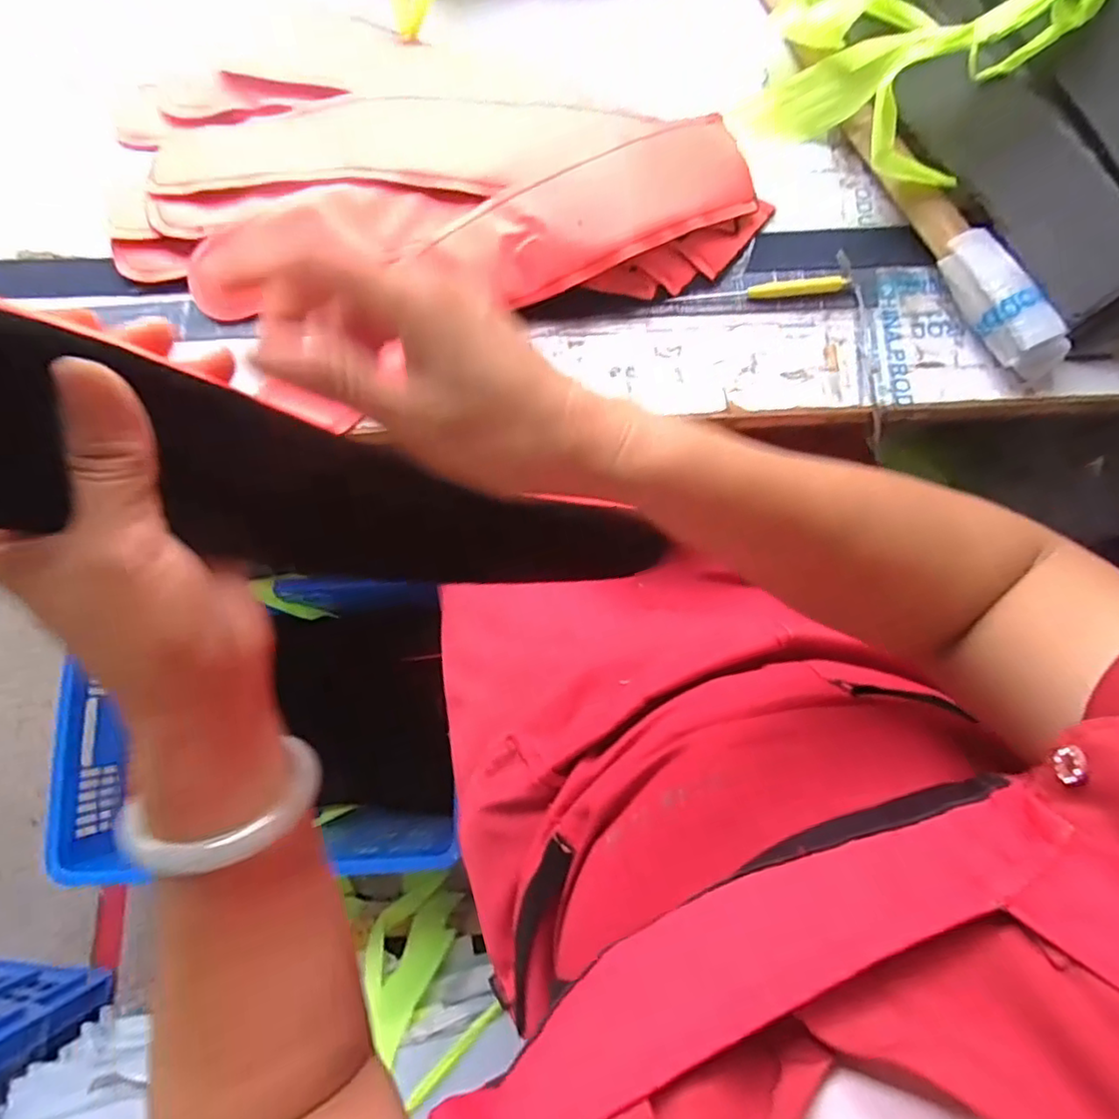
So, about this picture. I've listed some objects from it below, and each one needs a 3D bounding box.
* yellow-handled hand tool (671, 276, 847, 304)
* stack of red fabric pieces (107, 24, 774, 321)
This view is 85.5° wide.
[{"bbox_3d":[0.162,-0.217,0.489,0.141,0.012,0.013,-4,78,1],"label":"yellow-handled hand tool"},{"bbox_3d":[-0.115,-0.338,0.501,0.555,0.053,0.279,0,78,1],"label":"stack of red fabric pieces"}]

